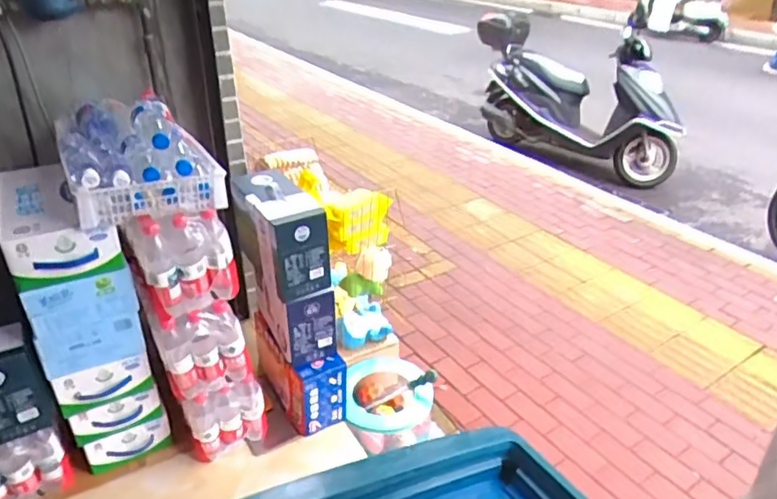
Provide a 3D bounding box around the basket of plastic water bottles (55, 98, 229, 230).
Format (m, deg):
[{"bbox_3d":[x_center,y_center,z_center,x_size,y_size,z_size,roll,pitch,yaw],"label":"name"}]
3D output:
[{"bbox_3d":[-0.545,-0.221,1.245,0.279,0.165,0.372,-15,34,-25],"label":"basket of plastic water bottles"}]

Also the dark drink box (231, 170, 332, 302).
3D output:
[{"bbox_3d":[-0.279,-0.048,1.431,0.139,0.225,0.309,-22,38,-33],"label":"dark drink box"}]

